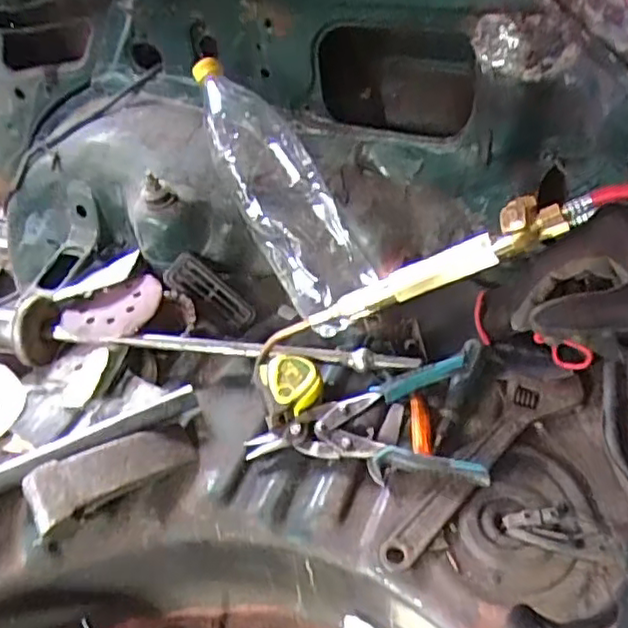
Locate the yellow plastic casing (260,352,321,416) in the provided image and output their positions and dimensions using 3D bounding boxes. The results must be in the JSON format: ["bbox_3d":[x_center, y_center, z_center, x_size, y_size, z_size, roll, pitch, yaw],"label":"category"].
[{"bbox_3d":[-0.023,0.072,0.672,0.053,0.022,0.064,-16,47,-14],"label":"yellow plastic casing"}]

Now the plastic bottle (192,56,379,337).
[{"bbox_3d":[-0.031,-0.139,0.739,0.117,0.091,0.342,-22,76,-19],"label":"plastic bottle"}]

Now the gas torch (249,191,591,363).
[{"bbox_3d":[0.081,-0.036,0.613,0.349,0.053,0.053,-25,36,31],"label":"gas torch"}]

